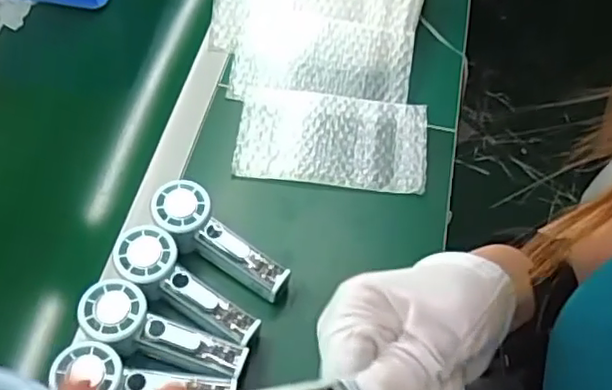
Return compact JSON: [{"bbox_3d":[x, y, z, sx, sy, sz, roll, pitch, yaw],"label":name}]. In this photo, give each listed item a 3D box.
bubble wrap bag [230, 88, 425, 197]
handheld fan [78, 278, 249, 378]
[{"bbox_3d":[0.031,-0.067,0.736,0.216,0.016,0.123,5,57,1],"label":"bubble wrap bag"},{"bbox_3d":[-0.130,0.126,0.571,0.151,0.031,0.053,22,58,-3],"label":"handheld fan"}]

